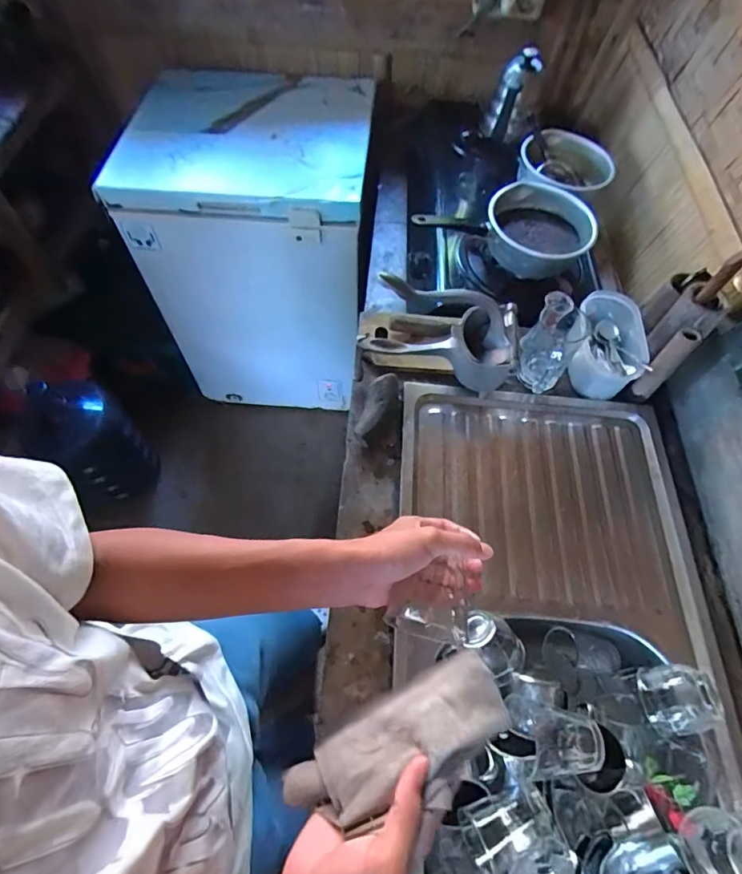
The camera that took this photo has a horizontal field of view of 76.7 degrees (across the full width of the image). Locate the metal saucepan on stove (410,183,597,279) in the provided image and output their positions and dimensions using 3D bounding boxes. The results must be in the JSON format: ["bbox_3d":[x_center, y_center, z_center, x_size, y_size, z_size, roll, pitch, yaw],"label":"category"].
[{"bbox_3d":[0.311,-0.384,0.887,0.181,0.092,0.168,11,61,4],"label":"metal saucepan on stove"}]

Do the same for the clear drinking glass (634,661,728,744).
[{"bbox_3d":[0.351,0.304,0.538,0.064,0.068,0.074,-1,61,-2],"label":"clear drinking glass"}]

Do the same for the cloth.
[{"bbox_3d":[0.024,0.246,0.343,0.180,0.095,0.045,-31,110,-2],"label":"cloth"}]

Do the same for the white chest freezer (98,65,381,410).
[{"bbox_3d":[-0.309,-0.557,1.468,0.580,0.806,0.521,7,61,2],"label":"white chest freezer"}]

